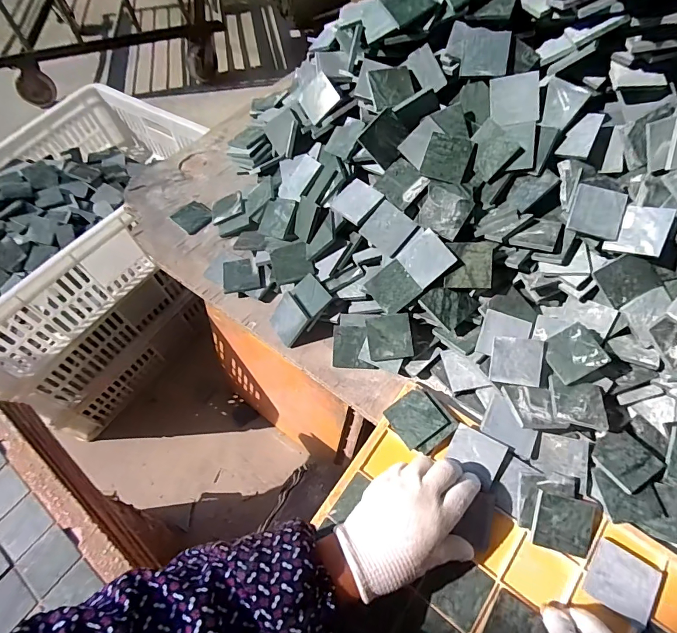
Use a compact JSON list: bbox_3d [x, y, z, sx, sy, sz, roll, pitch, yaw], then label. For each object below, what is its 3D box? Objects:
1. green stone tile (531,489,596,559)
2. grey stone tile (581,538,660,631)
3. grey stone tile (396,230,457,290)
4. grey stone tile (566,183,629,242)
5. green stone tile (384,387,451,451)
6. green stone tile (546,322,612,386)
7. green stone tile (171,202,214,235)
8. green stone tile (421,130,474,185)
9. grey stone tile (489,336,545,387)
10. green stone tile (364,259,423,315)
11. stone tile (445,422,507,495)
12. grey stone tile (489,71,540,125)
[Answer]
[{"bbox_3d":[0.210,0.193,0.376,0.052,0.005,0.049,12,81,4],"label":"green stone tile"},{"bbox_3d":[0.252,0.233,0.354,0.049,0.006,0.049,28,65,18],"label":"grey stone tile"},{"bbox_3d":[0.100,-0.066,0.458,0.050,0.004,0.049,-42,74,18],"label":"grey stone tile"},{"bbox_3d":[0.274,-0.110,0.426,0.052,0.004,0.049,16,94,6],"label":"grey stone tile"},{"bbox_3d":[0.082,0.109,0.434,0.052,0.004,0.051,-38,60,-1],"label":"green stone tile"},{"bbox_3d":[0.247,0.039,0.424,0.050,0.004,0.050,-35,63,13],"label":"green stone tile"},{"bbox_3d":[-0.227,-0.156,0.631,0.053,0.012,0.053,38,69,22],"label":"green stone tile"},{"bbox_3d":[0.127,-0.186,0.474,0.050,0.048,0.005,18,18,7],"label":"green stone tile"},{"bbox_3d":[0.192,0.048,0.434,0.050,0.007,0.049,6,86,13],"label":"grey stone tile"},{"bbox_3d":[0.064,-0.033,0.471,0.049,0.004,0.050,-42,79,10],"label":"green stone tile"},{"bbox_3d":[0.135,0.139,0.401,0.050,0.009,0.046,24,84,29],"label":"stone tile"},{"bbox_3d":[0.196,-0.240,0.448,0.049,0.007,0.051,1,100,19],"label":"grey stone tile"}]

